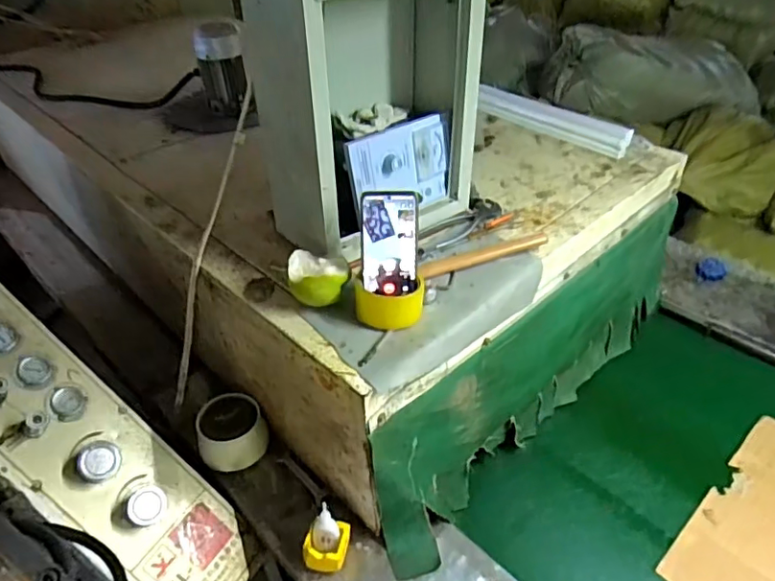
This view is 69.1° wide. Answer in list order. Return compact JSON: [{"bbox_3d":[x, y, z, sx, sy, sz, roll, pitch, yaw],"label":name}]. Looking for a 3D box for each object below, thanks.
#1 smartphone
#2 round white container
[{"bbox_3d":[0.004,-0.062,0.761,0.078,0.138,0.006,1,16,2],"label":"smartphone"},{"bbox_3d":[-0.280,0.266,1.025,0.119,0.100,0.117,-18,40,-17],"label":"round white container"}]

